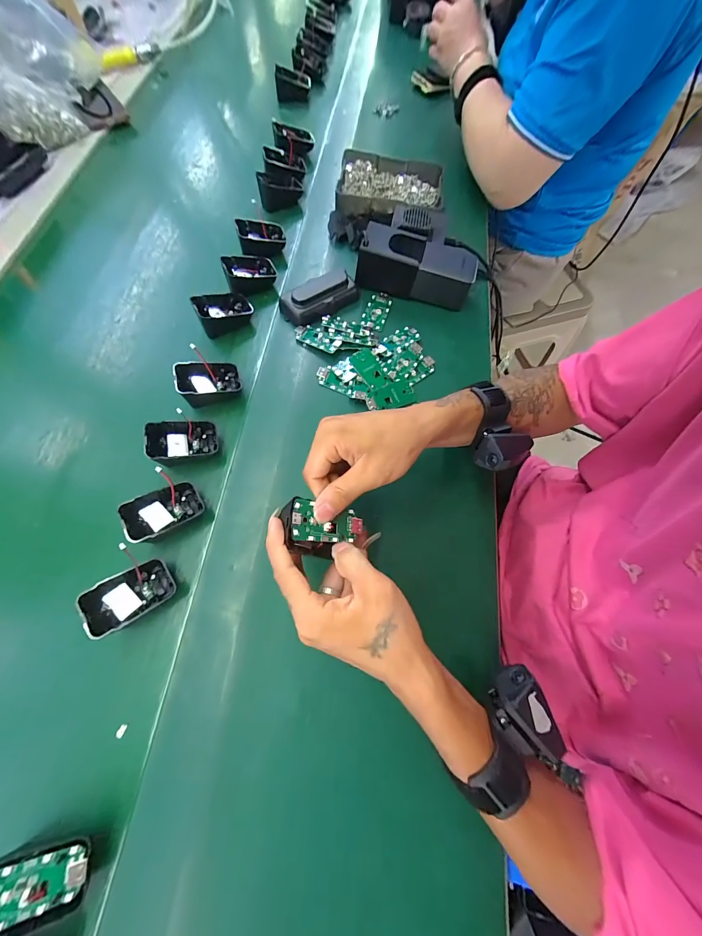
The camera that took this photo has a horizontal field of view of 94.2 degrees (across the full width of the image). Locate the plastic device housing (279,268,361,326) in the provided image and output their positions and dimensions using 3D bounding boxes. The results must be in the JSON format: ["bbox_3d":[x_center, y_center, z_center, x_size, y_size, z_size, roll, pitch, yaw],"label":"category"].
[{"bbox_3d":[-0.041,-0.232,0.440,0.105,0.028,0.053,-38,72,-14],"label":"plastic device housing"}]

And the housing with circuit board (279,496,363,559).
[{"bbox_3d":[-0.028,0.054,0.275,0.066,0.034,0.042,19,63,-31],"label":"housing with circuit board"}]

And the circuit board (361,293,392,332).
[{"bbox_3d":[0.036,-0.218,0.452,0.031,0.005,0.064,16,69,7],"label":"circuit board"}]

